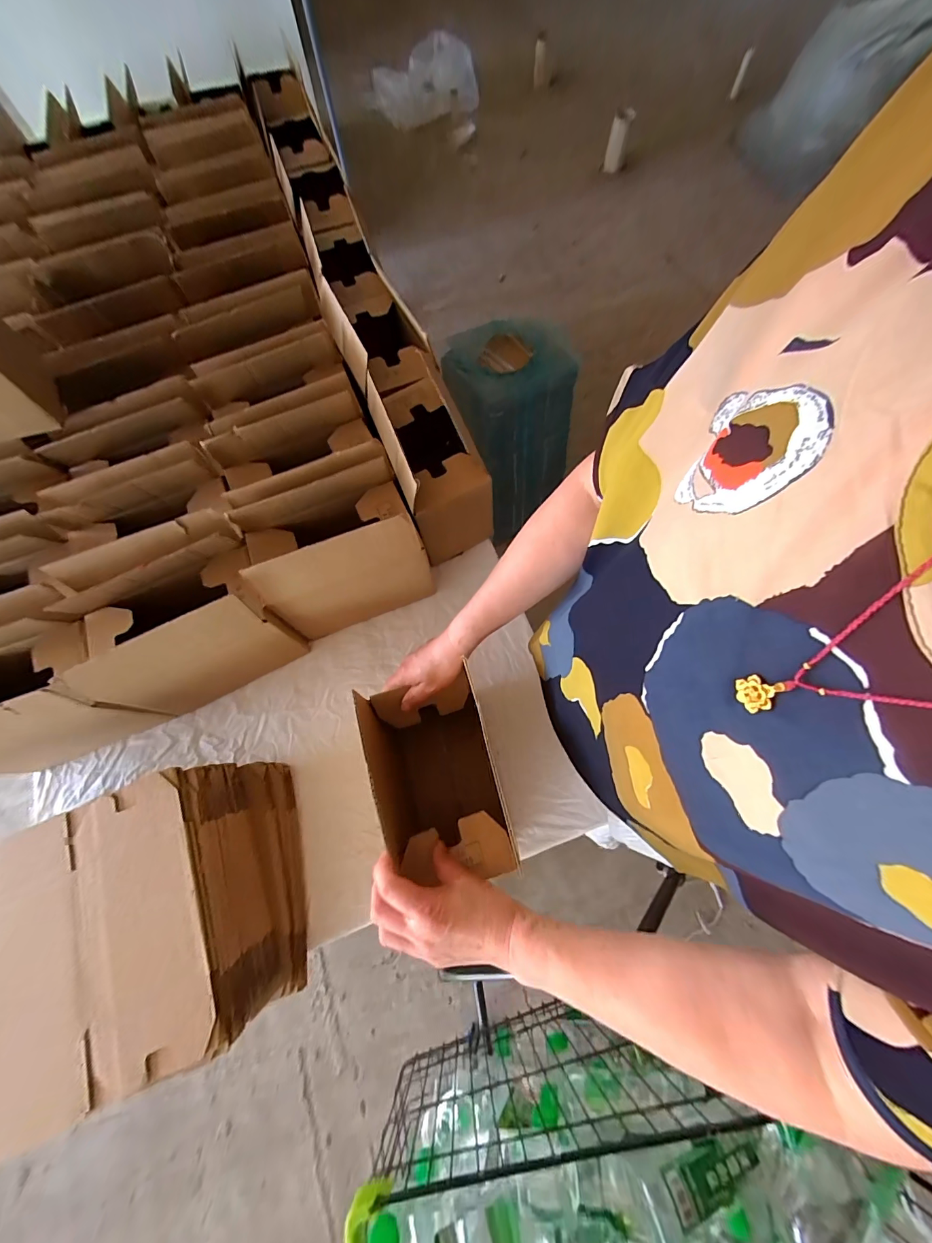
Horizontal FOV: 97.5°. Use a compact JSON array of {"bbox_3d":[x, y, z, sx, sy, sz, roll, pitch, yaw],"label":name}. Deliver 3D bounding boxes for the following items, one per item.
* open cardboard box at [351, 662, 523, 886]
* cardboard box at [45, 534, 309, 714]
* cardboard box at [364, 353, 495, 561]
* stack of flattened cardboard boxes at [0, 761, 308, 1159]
[{"bbox_3d":[-0.036,0.191,0.516,0.133,0.218,0.217,-18,72,-4],"label":"open cardboard box"},{"bbox_3d":[-0.394,0.013,0.595,0.232,0.208,0.127,-26,73,-7],"label":"cardboard box"},{"bbox_3d":[-0.060,-0.264,0.681,0.130,0.200,0.251,-22,72,-6],"label":"cardboard box"},{"bbox_3d":[-0.419,0.370,0.490,0.394,0.171,0.290,-22,72,-6],"label":"stack of flattened cardboard boxes"}]

